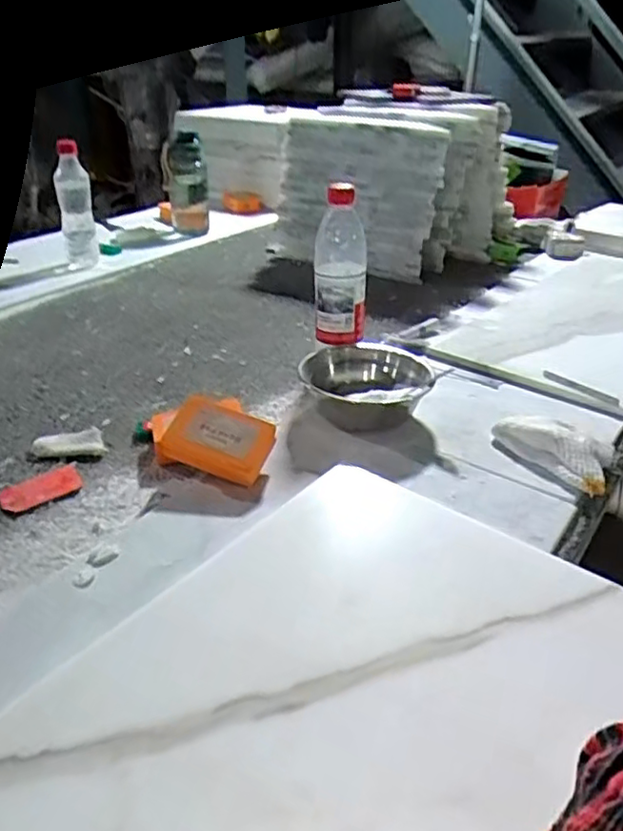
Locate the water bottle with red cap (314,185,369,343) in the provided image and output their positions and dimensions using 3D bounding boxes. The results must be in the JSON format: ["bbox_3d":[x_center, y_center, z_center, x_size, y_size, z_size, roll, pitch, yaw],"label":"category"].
[{"bbox_3d":[0.036,-0.183,0.822,0.064,0.181,0.065,1,31,3],"label":"water bottle with red cap"}]

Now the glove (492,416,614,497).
[{"bbox_3d":[0.251,0.030,0.669,0.067,0.032,0.120,-19,34,-32],"label":"glove"}]

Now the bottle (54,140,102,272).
[{"bbox_3d":[-0.426,-0.371,1.205,0.059,0.203,0.074,-10,30,-19],"label":"bottle"}]

